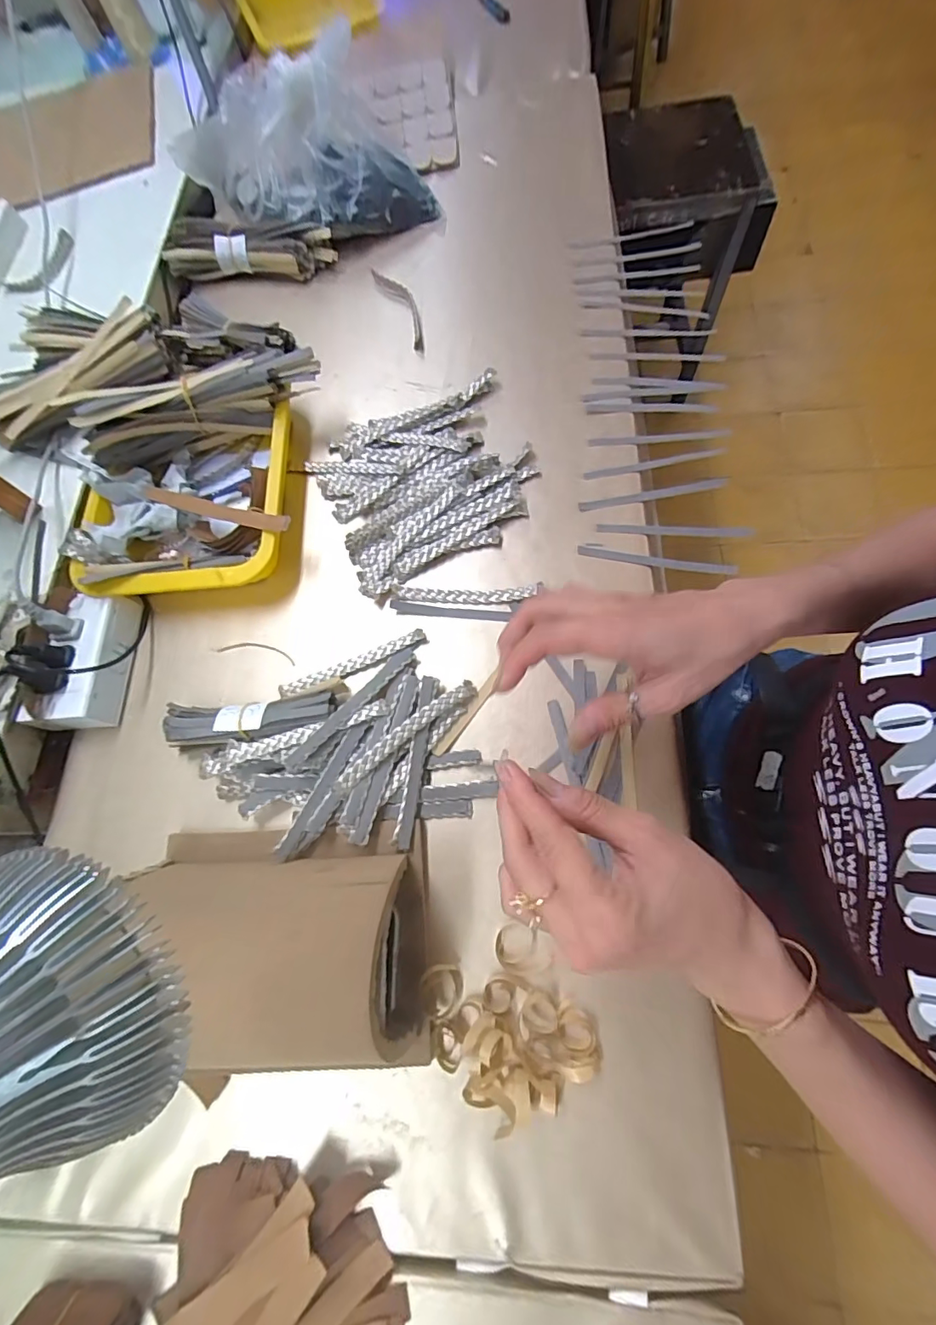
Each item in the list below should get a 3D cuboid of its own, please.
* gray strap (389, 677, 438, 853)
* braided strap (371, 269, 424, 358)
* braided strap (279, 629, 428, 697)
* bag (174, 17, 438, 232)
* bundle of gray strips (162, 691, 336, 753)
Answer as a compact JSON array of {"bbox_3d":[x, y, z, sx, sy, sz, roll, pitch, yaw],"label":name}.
[{"bbox_3d":[-0.042,0.077,0.398,0.014,0.010,0.136,6,72,8],"label":"gray strap"},{"bbox_3d":[-0.073,-0.410,0.571,0.029,0.005,0.146,-26,71,-3],"label":"braided strap"},{"bbox_3d":[-0.102,0.004,0.441,0.138,0.012,0.019,-23,69,0],"label":"braided strap"},{"bbox_3d":[-0.195,-0.599,0.587,0.265,0.112,0.165,-26,72,-3],"label":"bag"},{"bbox_3d":[-0.182,0.047,0.422,0.142,0.036,0.040,-8,72,3],"label":"bundle of gray strips"}]

